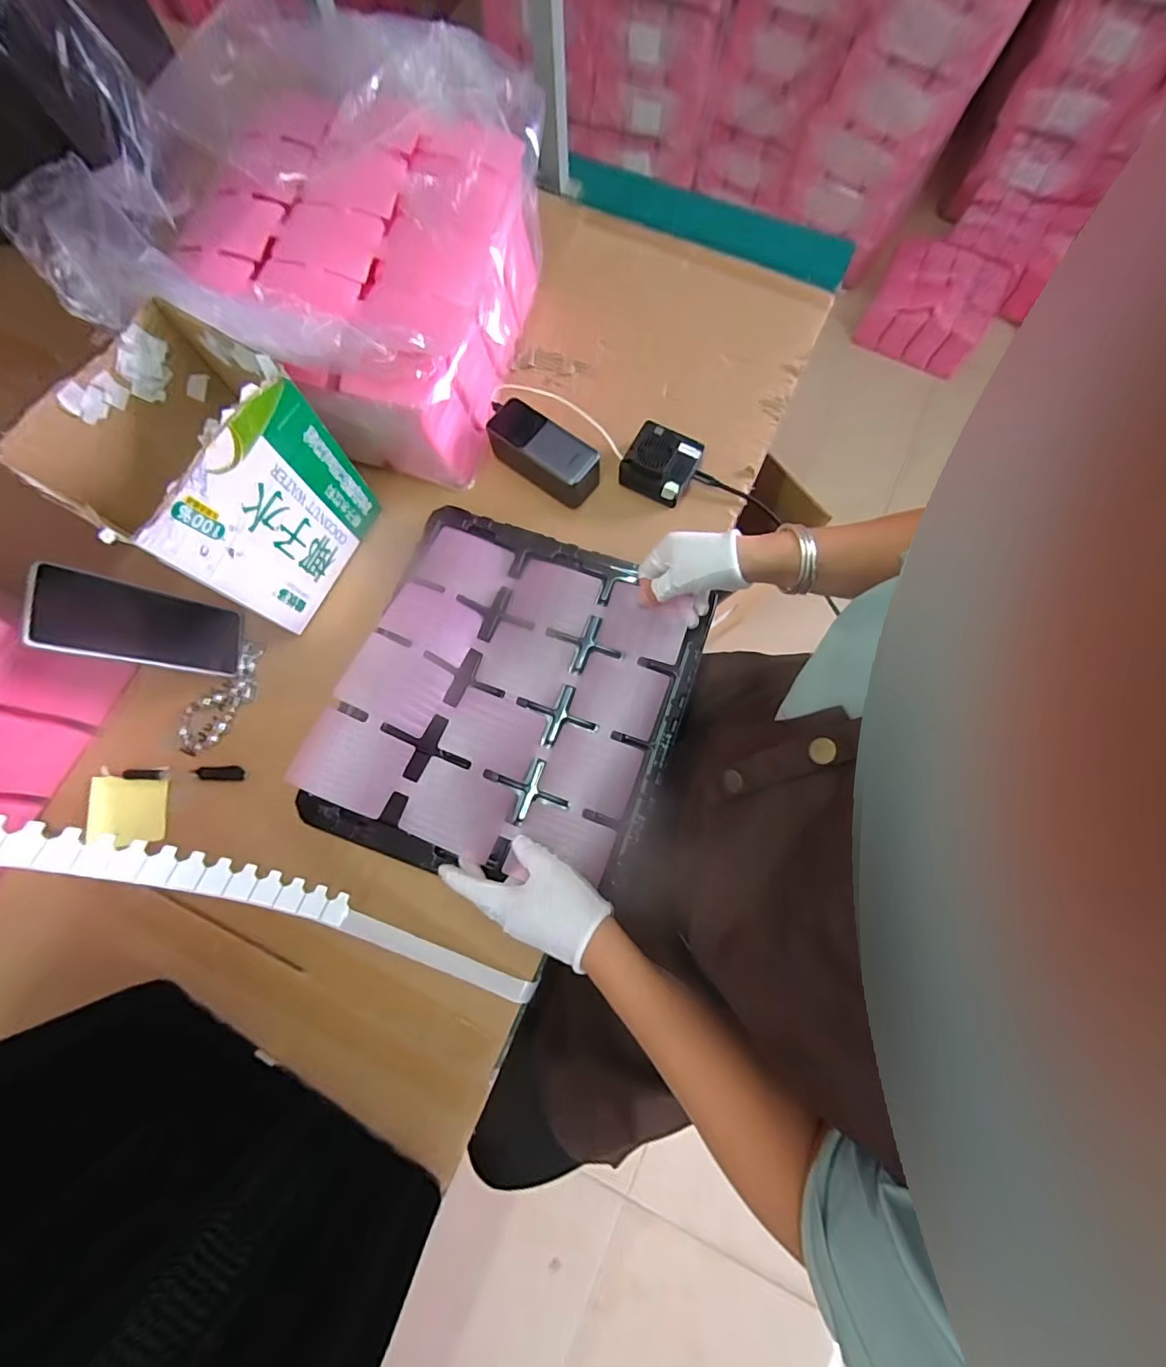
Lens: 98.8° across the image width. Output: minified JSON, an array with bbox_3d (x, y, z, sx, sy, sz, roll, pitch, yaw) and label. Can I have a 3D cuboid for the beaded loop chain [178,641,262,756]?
[{"bbox_3d":[-0.382,0.015,0.532,0.048,0.011,0.129,30,78,7],"label":"beaded loop chain"}]

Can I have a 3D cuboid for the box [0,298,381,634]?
[{"bbox_3d":[-0.337,-0.187,0.476,0.148,0.186,0.187,27,77,7],"label":"box"}]

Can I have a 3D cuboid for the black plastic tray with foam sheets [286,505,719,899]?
[{"bbox_3d":[-0.068,0.002,0.499,0.335,0.055,0.355,15,73,5],"label":"black plastic tray with foam sheets"}]

